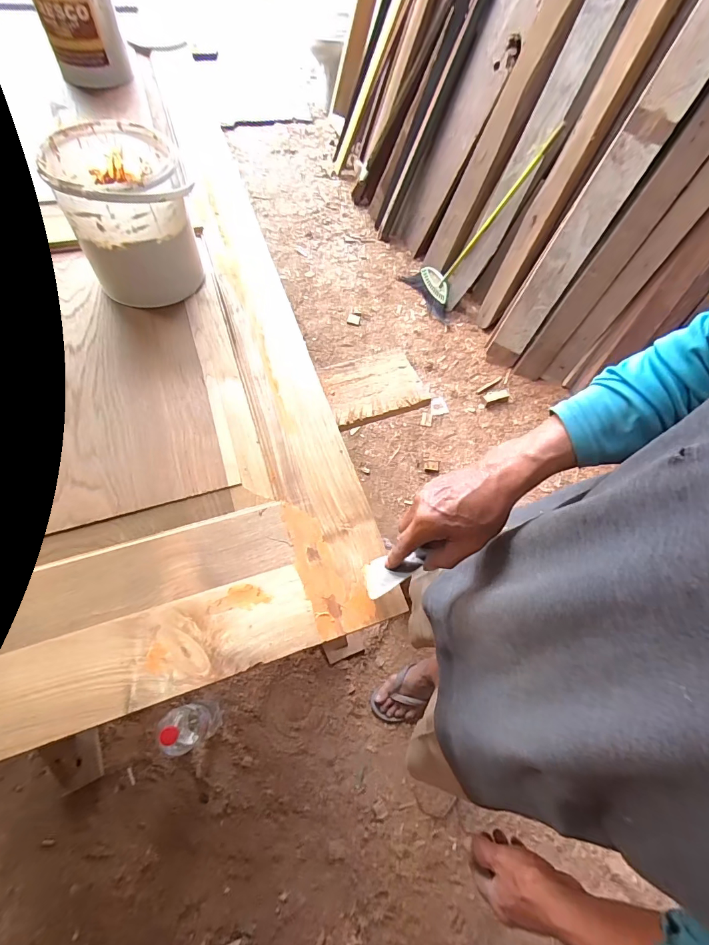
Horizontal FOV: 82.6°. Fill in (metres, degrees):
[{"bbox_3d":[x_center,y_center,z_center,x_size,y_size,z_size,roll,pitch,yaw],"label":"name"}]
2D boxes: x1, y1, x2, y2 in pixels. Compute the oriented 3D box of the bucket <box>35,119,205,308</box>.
[{"bbox_3d":[-0.352,-0.401,0.641,0.172,0.176,0.187,-24,66,-17],"label":"bucket"}]

